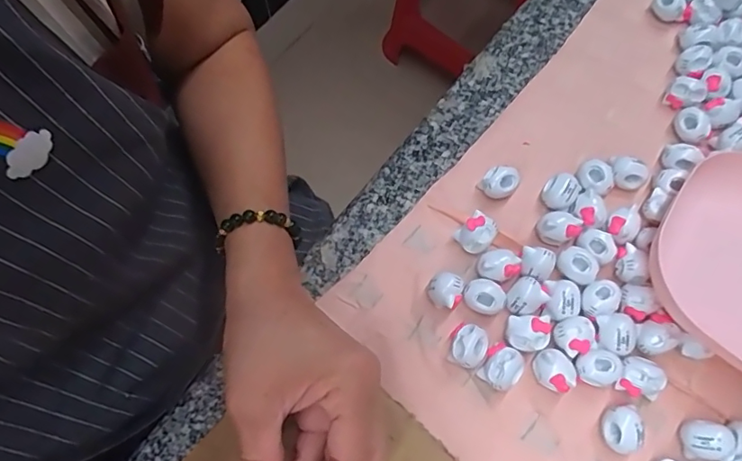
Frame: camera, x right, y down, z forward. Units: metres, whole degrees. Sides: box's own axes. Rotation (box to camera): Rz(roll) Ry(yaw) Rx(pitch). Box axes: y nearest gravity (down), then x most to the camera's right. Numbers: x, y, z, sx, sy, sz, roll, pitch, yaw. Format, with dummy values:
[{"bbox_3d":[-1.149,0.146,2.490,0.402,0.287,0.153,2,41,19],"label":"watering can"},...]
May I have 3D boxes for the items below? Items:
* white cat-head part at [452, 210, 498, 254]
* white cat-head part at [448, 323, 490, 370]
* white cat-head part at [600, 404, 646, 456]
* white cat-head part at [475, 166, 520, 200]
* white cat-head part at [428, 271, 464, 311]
[{"bbox_3d":[0.069,0.004,0.333,0.021,0.025,0.021,-37,72,-12],"label":"white cat-head part"},{"bbox_3d":[0.060,0.071,0.312,0.021,0.017,0.024,26,71,11],"label":"white cat-head part"},{"bbox_3d":[0.145,0.115,0.295,0.019,0.021,0.025,-2,69,1],"label":"white cat-head part"},{"bbox_3d":[0.087,-0.032,0.349,0.024,0.022,0.018,26,71,11],"label":"white cat-head part"},{"bbox_3d":[0.047,0.039,0.322,0.021,0.026,0.018,36,74,14],"label":"white cat-head part"}]

